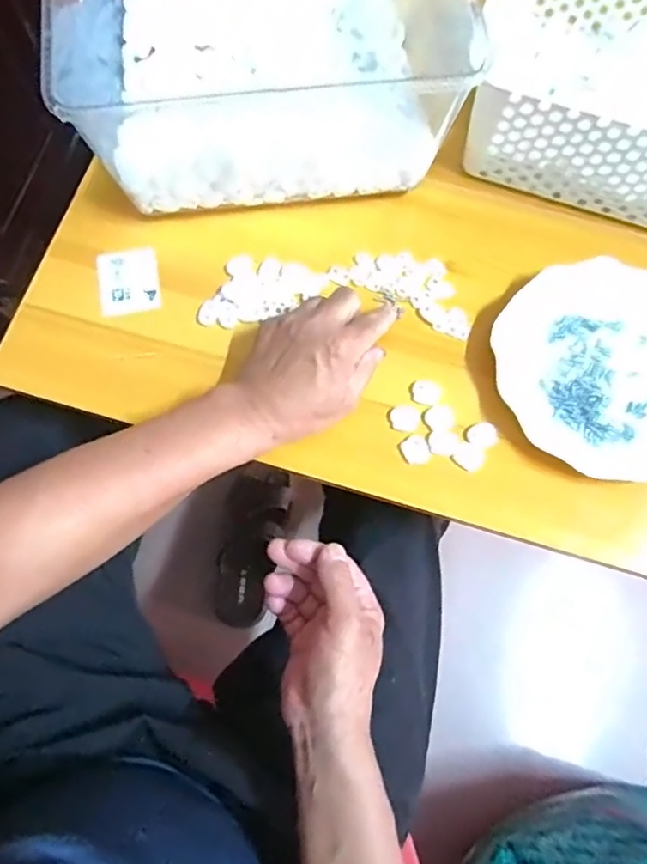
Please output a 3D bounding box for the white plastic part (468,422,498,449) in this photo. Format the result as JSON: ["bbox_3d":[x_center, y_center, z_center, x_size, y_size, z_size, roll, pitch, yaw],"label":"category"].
[{"bbox_3d":[0.128,0.003,0.465,0.023,0.005,0.020,-37,78,-12],"label":"white plastic part"}]

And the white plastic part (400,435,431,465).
[{"bbox_3d":[0.073,0.015,0.460,0.020,0.006,0.023,-32,77,-11],"label":"white plastic part"}]

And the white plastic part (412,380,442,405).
[{"bbox_3d":[0.084,-0.032,0.471,0.023,0.006,0.020,16,73,3],"label":"white plastic part"}]

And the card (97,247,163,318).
[{"bbox_3d":[-0.168,-0.130,0.501,0.050,0.006,0.057,-12,74,-5],"label":"card"}]

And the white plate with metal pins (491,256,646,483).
[{"bbox_3d":[0.232,-0.050,0.472,0.173,0.026,0.181,1,73,-2],"label":"white plate with metal pins"}]

